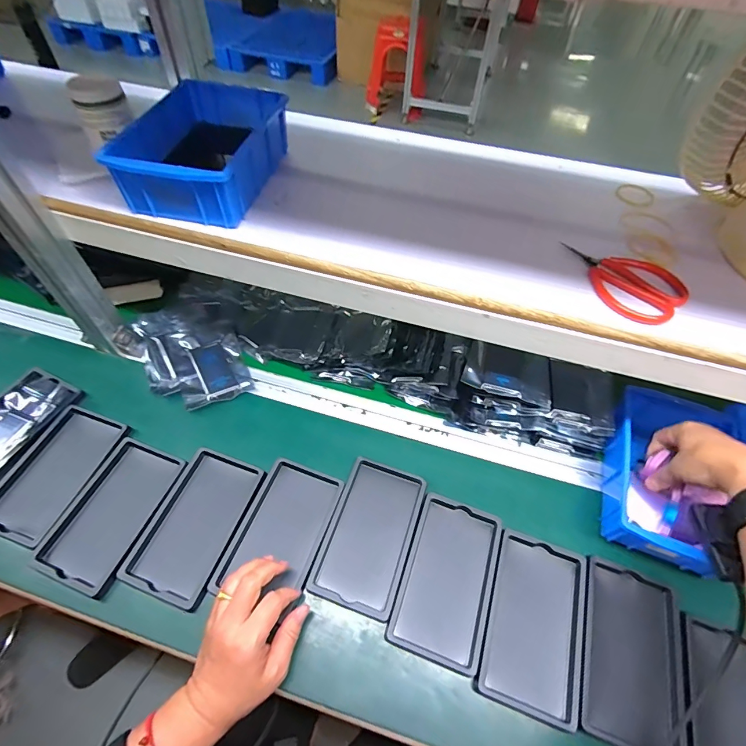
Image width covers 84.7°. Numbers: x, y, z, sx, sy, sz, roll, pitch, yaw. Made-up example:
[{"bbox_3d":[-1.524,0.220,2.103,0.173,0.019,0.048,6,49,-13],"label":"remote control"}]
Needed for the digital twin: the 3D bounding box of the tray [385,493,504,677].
[{"bbox_3d":[0.082,0.223,0.451,0.092,0.025,0.157,19,53,9],"label":"tray"}]

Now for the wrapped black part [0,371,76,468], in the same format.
[{"bbox_3d":[-0.469,0.071,0.531,0.084,0.030,0.148,24,56,14],"label":"wrapped black part"}]

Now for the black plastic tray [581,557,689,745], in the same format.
[{"bbox_3d":[0.261,0.281,0.410,0.092,0.016,0.156,17,55,10],"label":"black plastic tray"}]

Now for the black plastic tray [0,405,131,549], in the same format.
[{"bbox_3d":[-0.383,0.116,0.492,0.095,0.018,0.156,18,55,10],"label":"black plastic tray"}]

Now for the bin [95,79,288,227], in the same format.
[{"bbox_3d":[-0.185,-0.251,0.463,0.132,0.072,0.197,10,54,5],"label":"bin"}]

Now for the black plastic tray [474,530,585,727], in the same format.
[{"bbox_3d":[0.169,0.256,0.426,0.093,0.017,0.159,20,53,10],"label":"black plastic tray"}]

